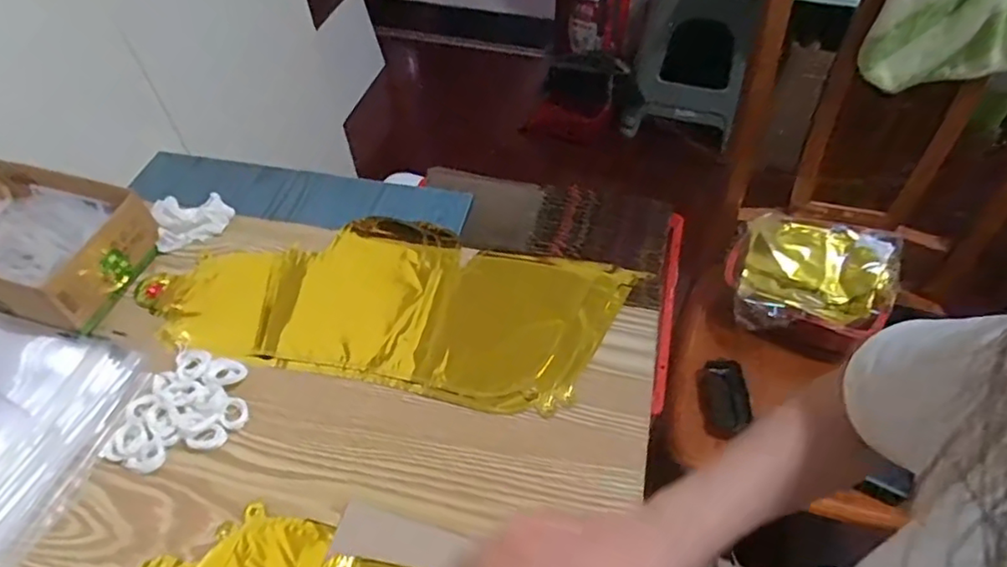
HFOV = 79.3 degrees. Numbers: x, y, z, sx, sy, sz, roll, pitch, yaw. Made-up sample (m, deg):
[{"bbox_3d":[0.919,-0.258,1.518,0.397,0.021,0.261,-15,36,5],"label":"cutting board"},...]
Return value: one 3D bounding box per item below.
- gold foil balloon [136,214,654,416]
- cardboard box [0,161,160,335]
[{"bbox_3d":[-0.110,0.005,0.566,0.422,0.012,0.180,10,52,10],"label":"gold foil balloon"},{"bbox_3d":[-0.451,-0.038,0.576,0.209,0.072,0.131,12,53,11],"label":"cardboard box"}]

